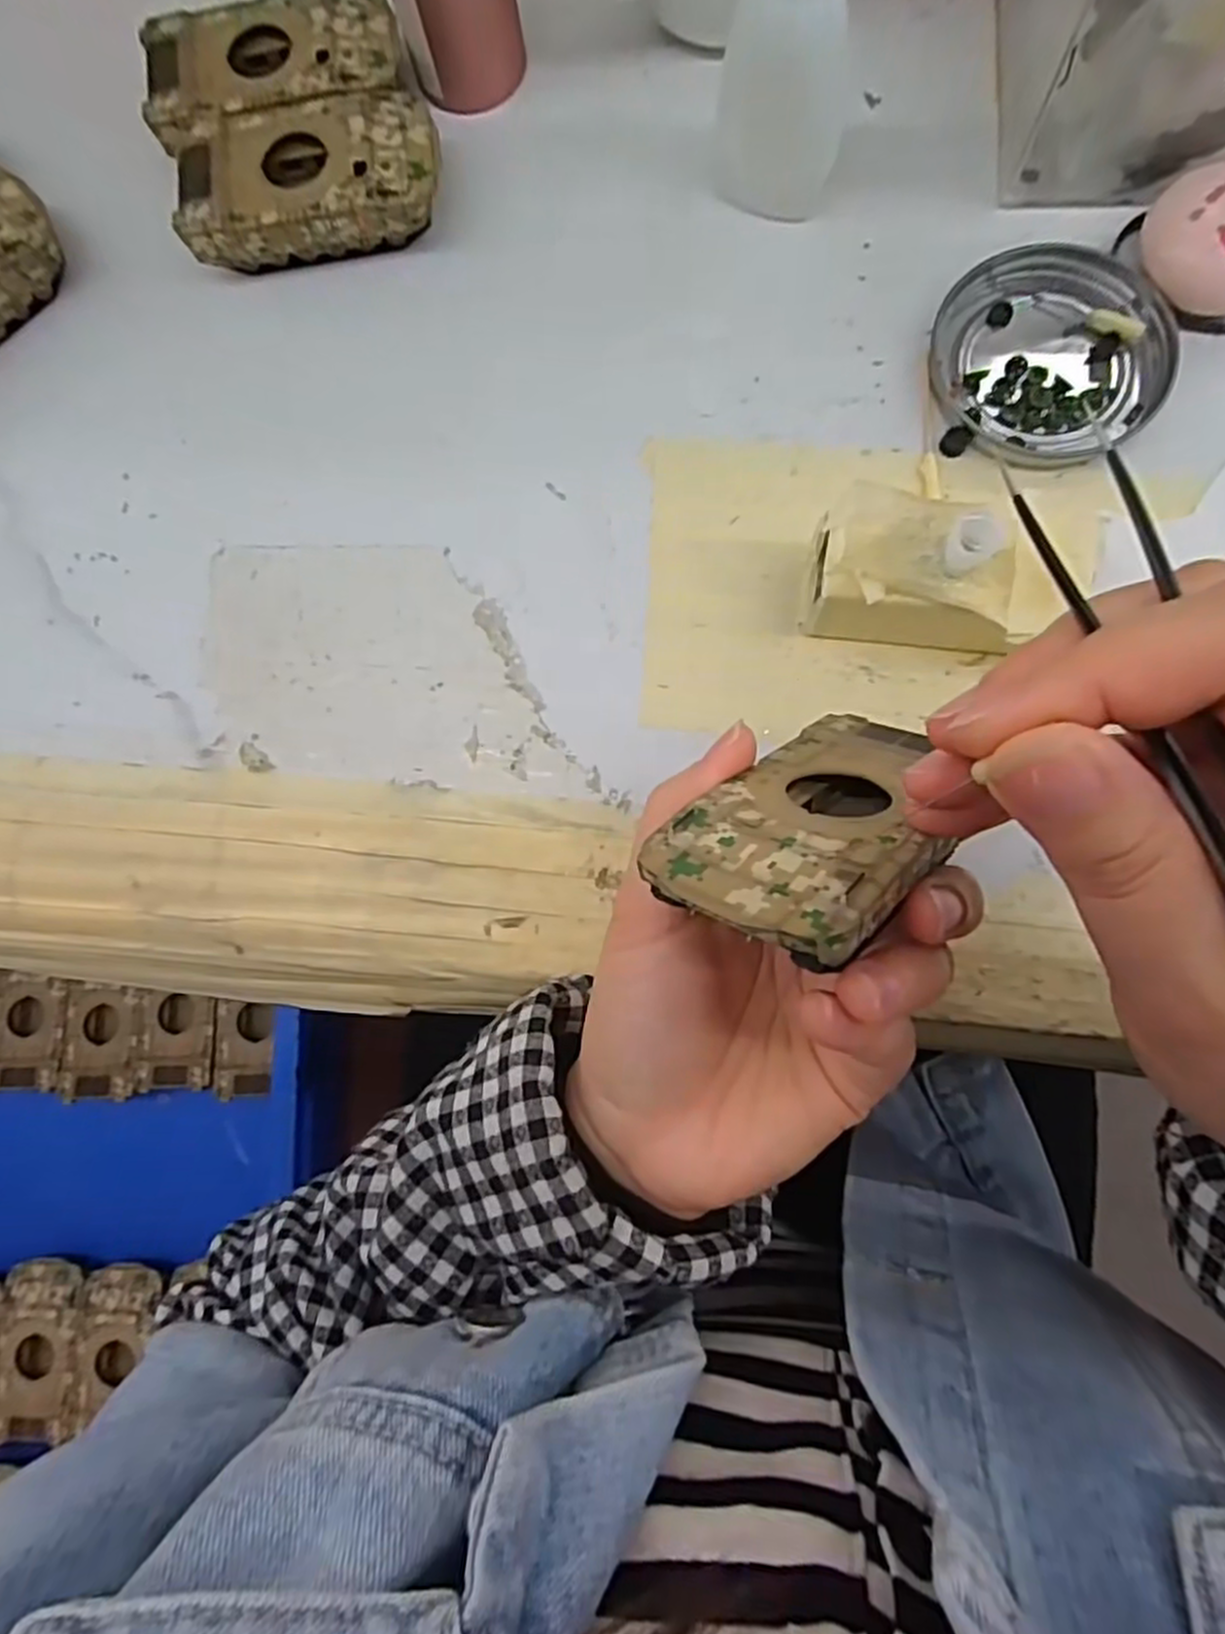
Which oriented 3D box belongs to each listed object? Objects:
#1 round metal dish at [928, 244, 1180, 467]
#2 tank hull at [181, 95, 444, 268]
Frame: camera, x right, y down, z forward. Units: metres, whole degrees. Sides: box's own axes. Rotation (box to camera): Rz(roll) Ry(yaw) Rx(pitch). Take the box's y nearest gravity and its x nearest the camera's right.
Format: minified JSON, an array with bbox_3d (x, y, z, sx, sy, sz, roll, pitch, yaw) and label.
[{"bbox_3d":[0.152,-0.163,0.270,0.075,0.007,0.079,-1,82,5],"label":"round metal dish"},{"bbox_3d":[-0.112,-0.239,0.296,0.093,0.029,0.050,-6,82,4],"label":"tank hull"}]

